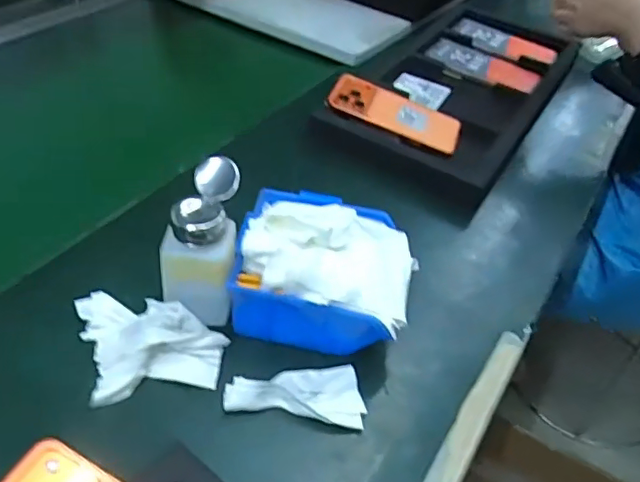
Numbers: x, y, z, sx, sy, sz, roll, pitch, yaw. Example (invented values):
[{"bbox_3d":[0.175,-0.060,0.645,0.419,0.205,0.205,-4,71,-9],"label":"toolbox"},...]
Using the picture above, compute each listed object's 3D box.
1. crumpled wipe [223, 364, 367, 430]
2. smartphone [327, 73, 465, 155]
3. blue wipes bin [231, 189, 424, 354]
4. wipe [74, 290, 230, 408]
[{"bbox_3d":[-0.019,0.115,0.435,0.104,0.028,0.048,5,43,-2],"label":"crumpled wipe"},{"bbox_3d":[0.094,-0.158,0.693,0.162,0.012,0.088,27,45,6],"label":"smartphone"},{"bbox_3d":[0.007,0.016,0.468,0.141,0.091,0.116,13,43,7],"label":"blue wipes bin"},{"bbox_3d":[-0.133,0.070,0.444,0.105,0.022,0.103,-7,44,-14],"label":"wipe"}]

